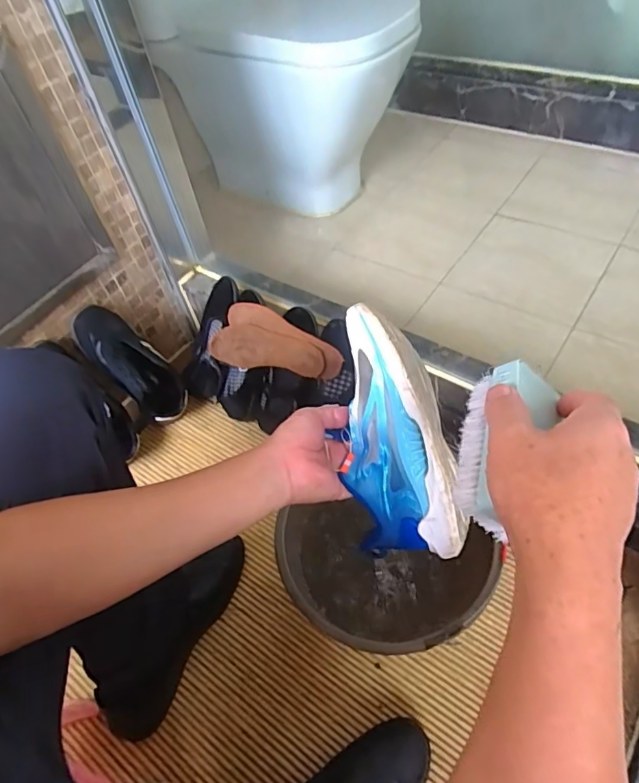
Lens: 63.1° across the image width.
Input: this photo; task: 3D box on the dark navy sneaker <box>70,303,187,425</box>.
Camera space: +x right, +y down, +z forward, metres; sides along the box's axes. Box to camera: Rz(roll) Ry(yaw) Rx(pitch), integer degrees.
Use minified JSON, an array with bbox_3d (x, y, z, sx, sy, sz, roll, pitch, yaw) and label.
[{"bbox_3d":[-0.336,-0.048,0.934,0.234,0.078,0.098,47,64,-5],"label":"dark navy sneaker"}]

